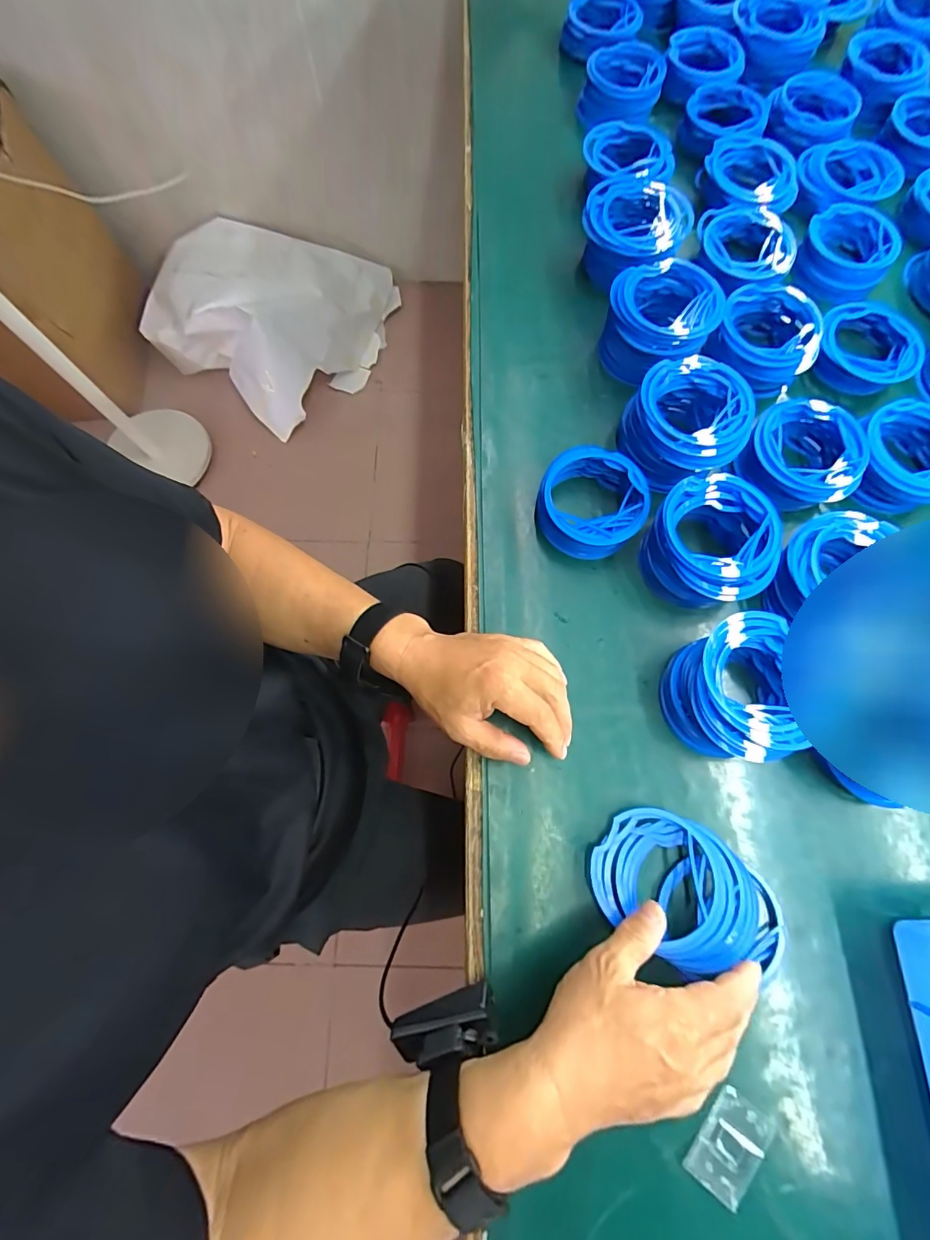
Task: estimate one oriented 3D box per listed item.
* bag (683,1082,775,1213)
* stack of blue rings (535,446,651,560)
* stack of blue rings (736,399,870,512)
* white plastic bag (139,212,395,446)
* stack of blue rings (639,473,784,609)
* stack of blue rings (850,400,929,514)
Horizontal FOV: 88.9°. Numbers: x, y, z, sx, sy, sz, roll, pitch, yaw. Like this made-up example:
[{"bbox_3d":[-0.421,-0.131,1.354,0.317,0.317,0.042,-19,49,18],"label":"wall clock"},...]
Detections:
[{"bbox_3d":[0.180,0.357,0.322,0.040,0.004,0.059,37,77,10],"label":"bag"},{"bbox_3d":[0.117,-0.110,0.446,0.099,0.036,0.098,24,75,7],"label":"stack of blue rings"},{"bbox_3d":[0.326,-0.160,0.462,0.105,0.053,0.097,33,76,9],"label":"stack of blue rings"},{"bbox_3d":[-0.537,-0.904,1.365,0.567,0.197,0.598,31,76,9],"label":"white plastic bag"},{"bbox_3d":[0.218,-0.067,0.426,0.108,0.057,0.103,34,76,10],"label":"stack of blue rings"},{"bbox_3d":[0.423,-0.155,0.459,0.106,0.047,0.099,-38,77,-11],"label":"stack of blue rings"}]

